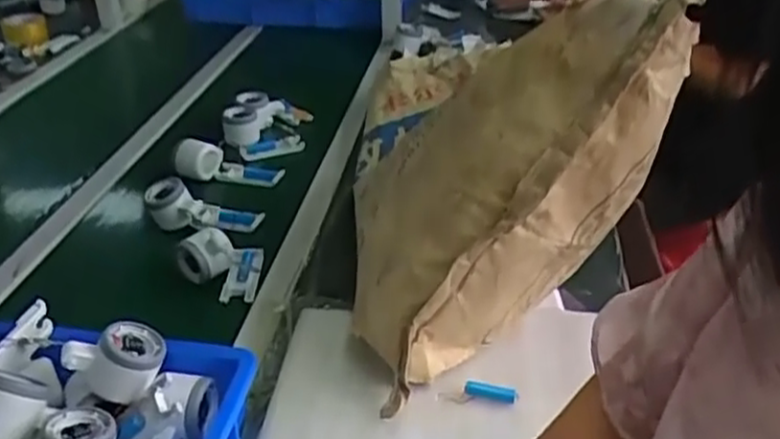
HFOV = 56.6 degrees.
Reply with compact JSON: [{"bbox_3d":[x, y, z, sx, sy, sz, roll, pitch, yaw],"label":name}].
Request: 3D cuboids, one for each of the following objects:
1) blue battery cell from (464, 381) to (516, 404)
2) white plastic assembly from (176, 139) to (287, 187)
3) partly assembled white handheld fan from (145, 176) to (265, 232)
[{"bbox_3d":[0.100,0.171,0.723,0.052,0.017,0.016,7,32,13],"label":"blue battery cell"},{"bbox_3d":[-0.252,-0.082,1.130,0.163,0.055,0.047,14,30,-13],"label":"white plastic assembly"},{"bbox_3d":[-0.255,-0.010,0.996,0.155,0.059,0.041,14,29,-17],"label":"partly assembled white handheld fan"}]

